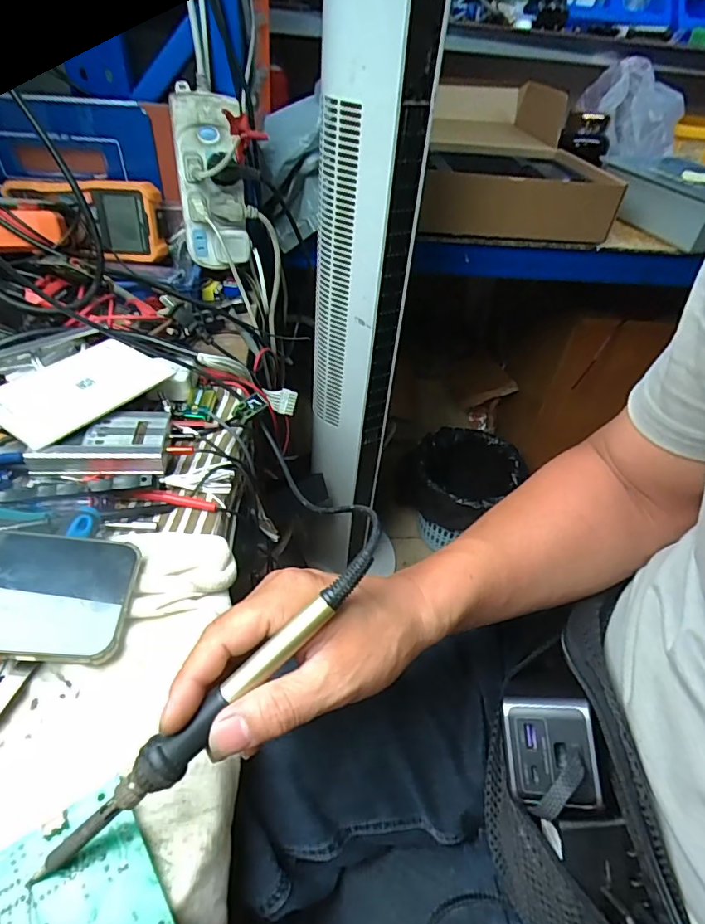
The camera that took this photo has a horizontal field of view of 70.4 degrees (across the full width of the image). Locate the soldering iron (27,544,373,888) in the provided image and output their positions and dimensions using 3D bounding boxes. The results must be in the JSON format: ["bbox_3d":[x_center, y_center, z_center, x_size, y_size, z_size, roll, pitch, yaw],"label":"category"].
[{"bbox_3d":[-0.064,0.118,0.237,0.206,0.014,0.018,-42,58,-9],"label":"soldering iron"}]

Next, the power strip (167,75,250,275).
[{"bbox_3d":[-0.158,-0.303,0.557,0.071,0.177,0.051,2,43,-5],"label":"power strip"}]

